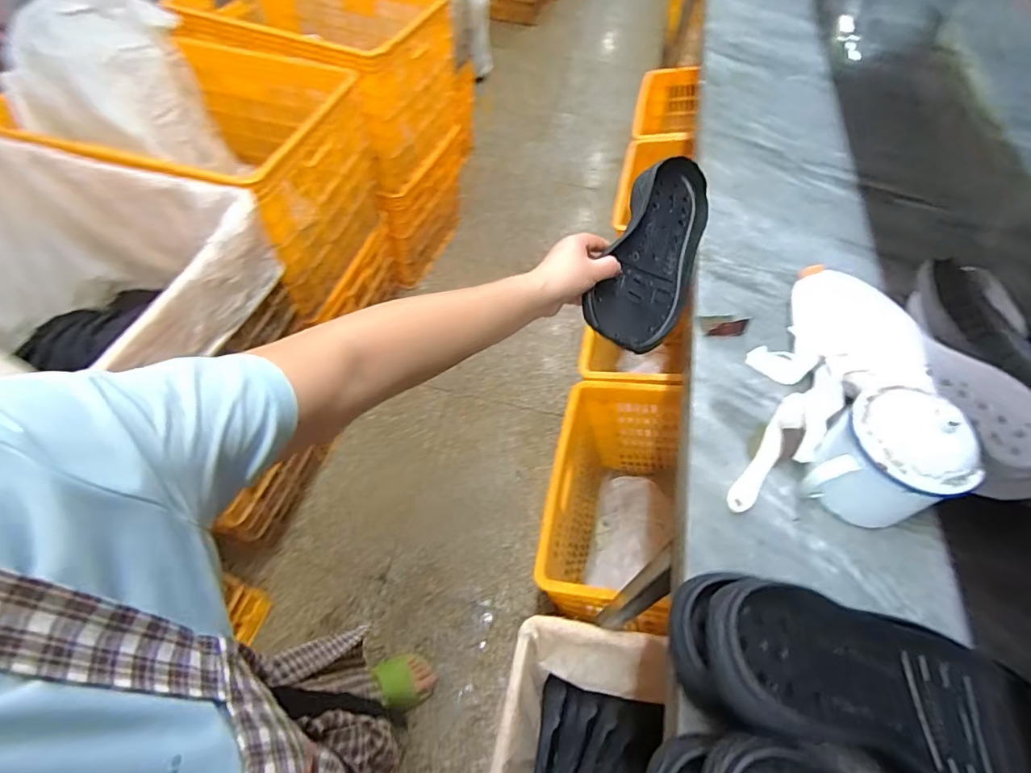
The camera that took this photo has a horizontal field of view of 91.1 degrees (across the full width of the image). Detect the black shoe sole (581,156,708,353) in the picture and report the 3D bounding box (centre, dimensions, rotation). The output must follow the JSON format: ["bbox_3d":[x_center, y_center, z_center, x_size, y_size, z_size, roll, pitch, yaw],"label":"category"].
[{"bbox_3d":[0.167,-0.161,0.619,0.104,0.045,0.307,31,62,-10],"label":"black shoe sole"}]

